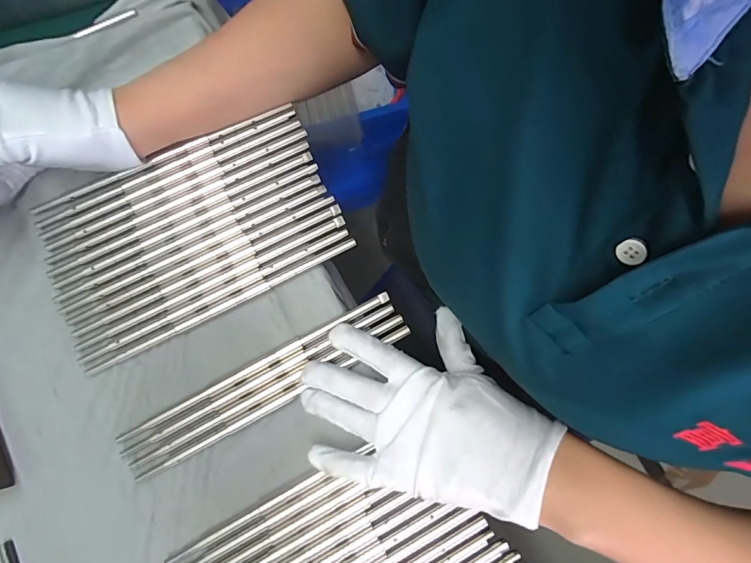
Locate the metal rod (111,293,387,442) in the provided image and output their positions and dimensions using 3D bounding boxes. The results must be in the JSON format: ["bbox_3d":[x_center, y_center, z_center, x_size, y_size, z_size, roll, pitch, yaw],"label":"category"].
[{"bbox_3d":[-0.084,0.060,0.295,0.211,0.004,0.007,-28,80,-6],"label":"metal rod"}]

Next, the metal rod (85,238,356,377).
[{"bbox_3d":[-0.111,0.017,0.301,0.210,0.004,0.007,-27,80,-6],"label":"metal rod"}]

